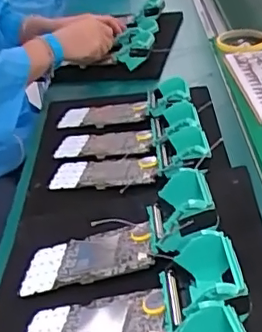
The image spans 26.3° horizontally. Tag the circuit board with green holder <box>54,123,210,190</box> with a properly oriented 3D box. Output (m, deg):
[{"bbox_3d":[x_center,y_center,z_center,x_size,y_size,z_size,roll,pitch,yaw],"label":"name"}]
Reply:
[{"bbox_3d":[-0.001,-0.004,0.675,0.194,0.030,0.068,-13,24,18],"label":"circuit board with green holder"}]

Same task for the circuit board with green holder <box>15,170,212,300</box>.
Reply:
[{"bbox_3d":[-0.012,0.064,0.494,0.187,0.027,0.073,-28,21,19],"label":"circuit board with green holder"}]

